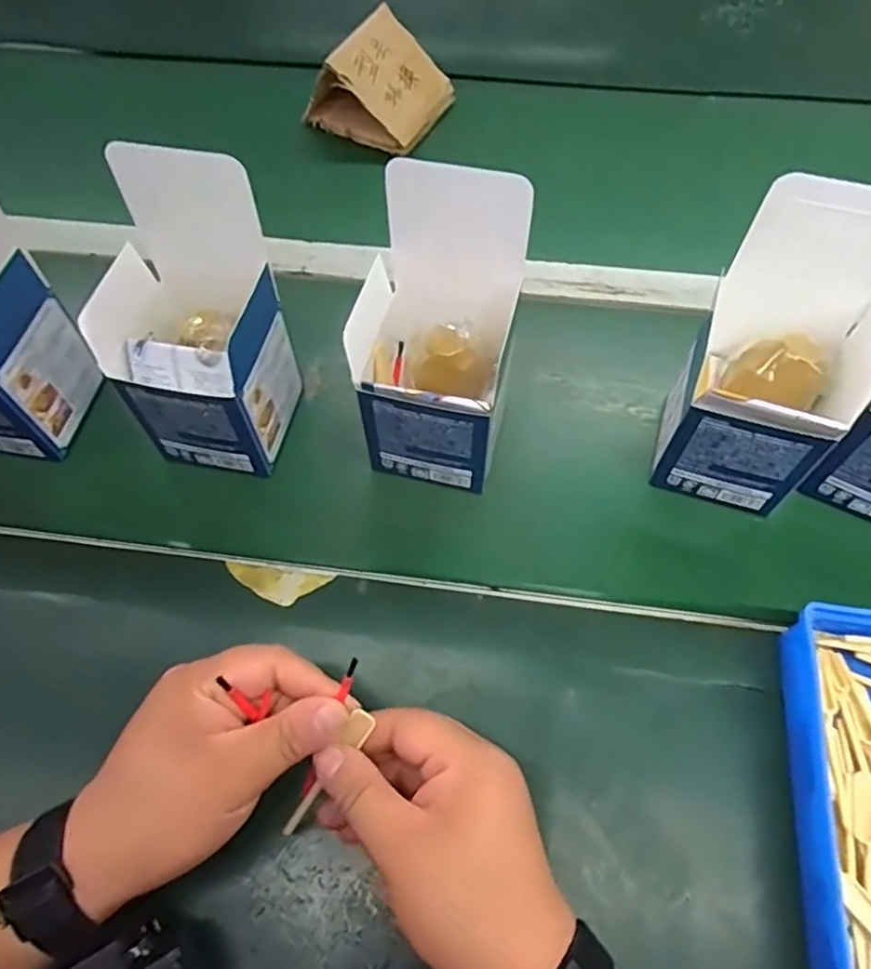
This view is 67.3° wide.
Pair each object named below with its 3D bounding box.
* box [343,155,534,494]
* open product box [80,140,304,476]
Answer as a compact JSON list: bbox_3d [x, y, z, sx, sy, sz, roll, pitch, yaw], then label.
[{"bbox_3d":[0.002,-0.082,0.402,0.089,0.188,0.089,10,61,9],"label":"box"},{"bbox_3d":[-0.150,-0.095,0.404,0.093,0.176,0.095,8,60,8],"label":"open product box"}]

